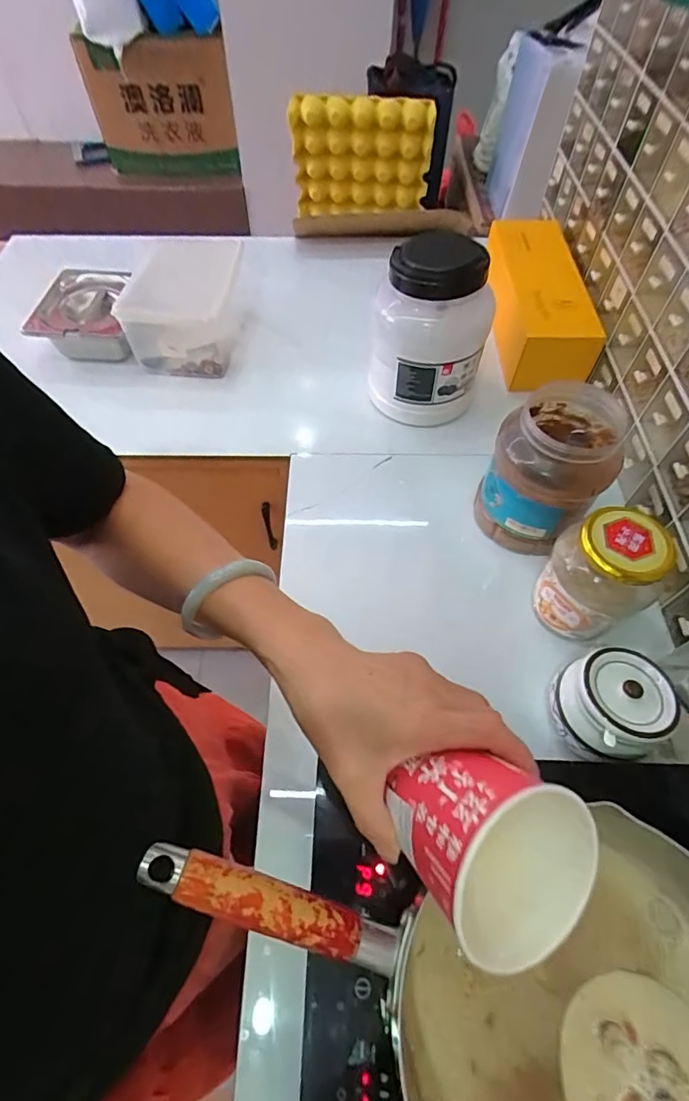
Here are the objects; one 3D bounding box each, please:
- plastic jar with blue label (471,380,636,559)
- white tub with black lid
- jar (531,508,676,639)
[{"bbox_3d":[0.234,-0.096,0.577,0.119,0.164,0.127,0,58,-1],"label":"plastic jar with blue label"},{"bbox_3d":[0.117,-0.309,0.678,0.147,0.216,0.167,9,58,5],"label":"white tub with black lid"},{"bbox_3d":[0.260,0.028,0.507,0.084,0.134,0.095,-35,65,-20],"label":"jar"}]

